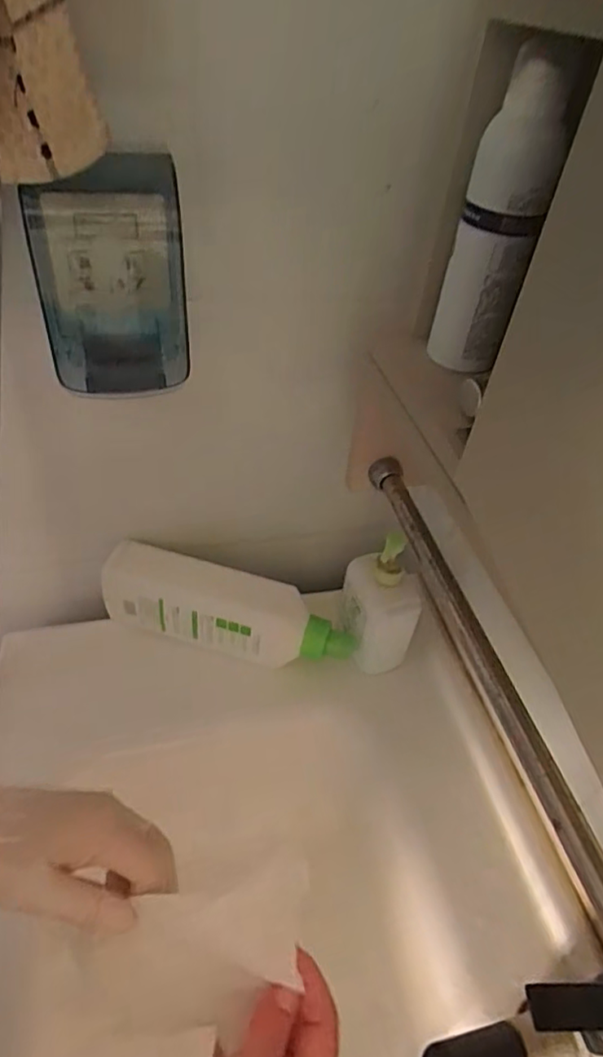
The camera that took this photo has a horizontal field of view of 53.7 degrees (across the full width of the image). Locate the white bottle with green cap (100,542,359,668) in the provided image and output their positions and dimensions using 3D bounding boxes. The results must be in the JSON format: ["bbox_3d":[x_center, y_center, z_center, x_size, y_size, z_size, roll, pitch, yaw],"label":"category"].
[{"bbox_3d":[-0.080,0.092,0.650,0.280,0.091,0.053,15,45,7],"label":"white bottle with green cap"}]

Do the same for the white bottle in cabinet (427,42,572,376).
[{"bbox_3d":[0.113,-0.173,0.359,0.040,0.161,0.045,7,45,-1],"label":"white bottle in cabinet"}]

